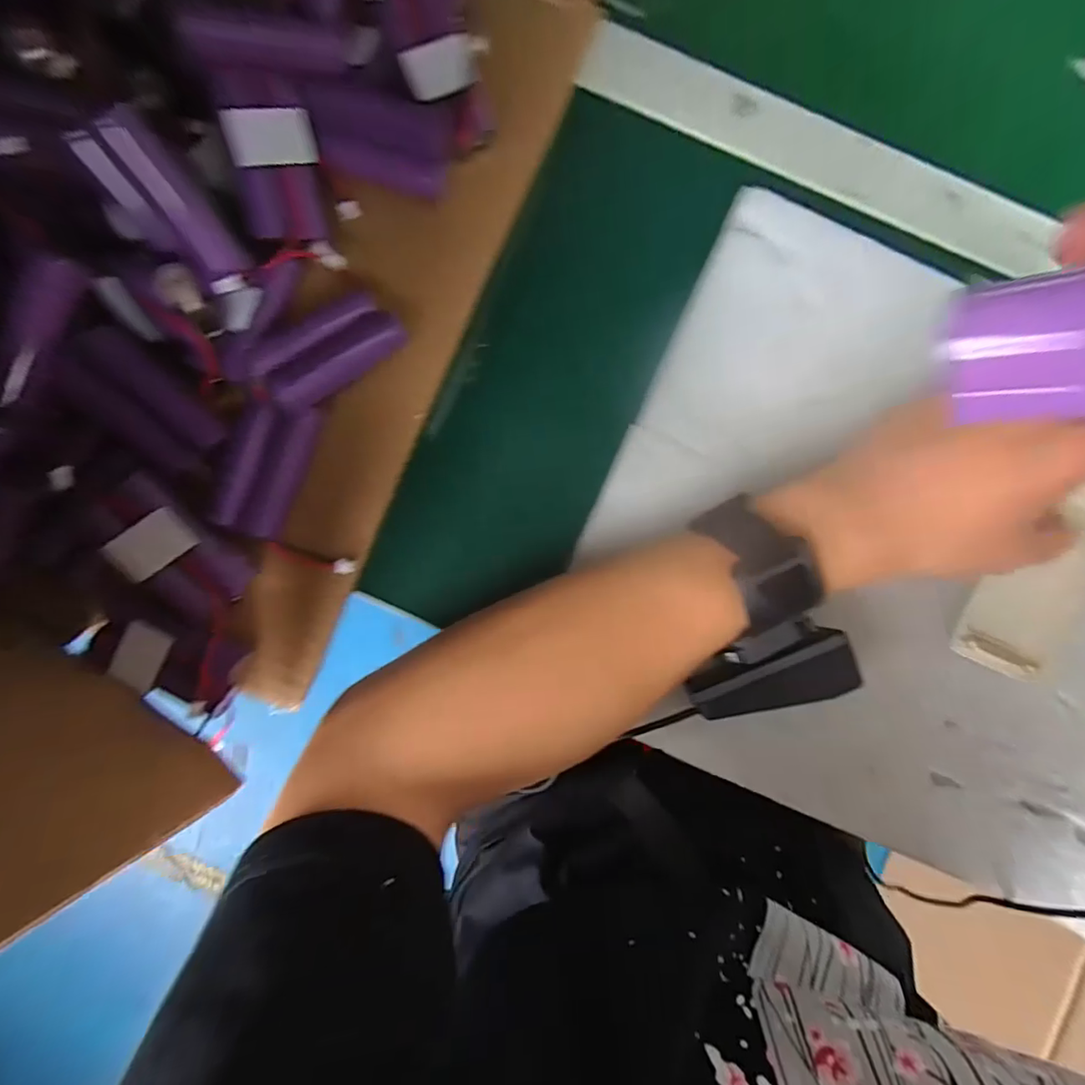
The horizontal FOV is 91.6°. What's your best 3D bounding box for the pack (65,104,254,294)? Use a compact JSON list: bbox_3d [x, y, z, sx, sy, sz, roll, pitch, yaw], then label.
[{"bbox_3d":[-0.149,-0.133,0.211,0.028,0.026,0.061,-41,133,-4],"label":"pack"}]

